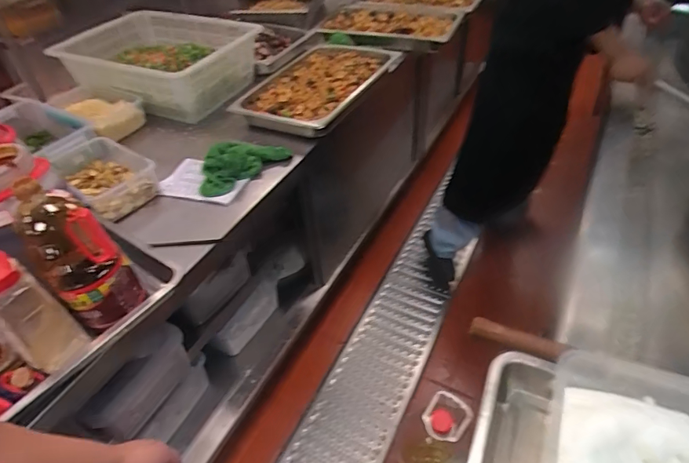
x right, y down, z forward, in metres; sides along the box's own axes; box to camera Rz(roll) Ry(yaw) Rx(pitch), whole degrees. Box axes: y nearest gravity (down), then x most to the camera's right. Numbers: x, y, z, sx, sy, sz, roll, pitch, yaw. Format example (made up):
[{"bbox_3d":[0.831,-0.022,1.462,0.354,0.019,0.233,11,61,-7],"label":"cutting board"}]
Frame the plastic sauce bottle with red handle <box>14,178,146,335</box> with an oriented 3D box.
[{"bbox_3d":[-0.413,0.040,0.680,0.092,0.248,0.111,29,53,31],"label":"plastic sauce bottle with red handle"}]

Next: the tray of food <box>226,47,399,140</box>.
[{"bbox_3d":[-0.078,-0.451,1.312,0.343,0.064,0.493,17,48,22],"label":"tray of food"}]

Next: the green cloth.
[{"bbox_3d":[-0.256,-0.175,1.069,0.105,0.065,0.234,32,55,32],"label":"green cloth"}]

